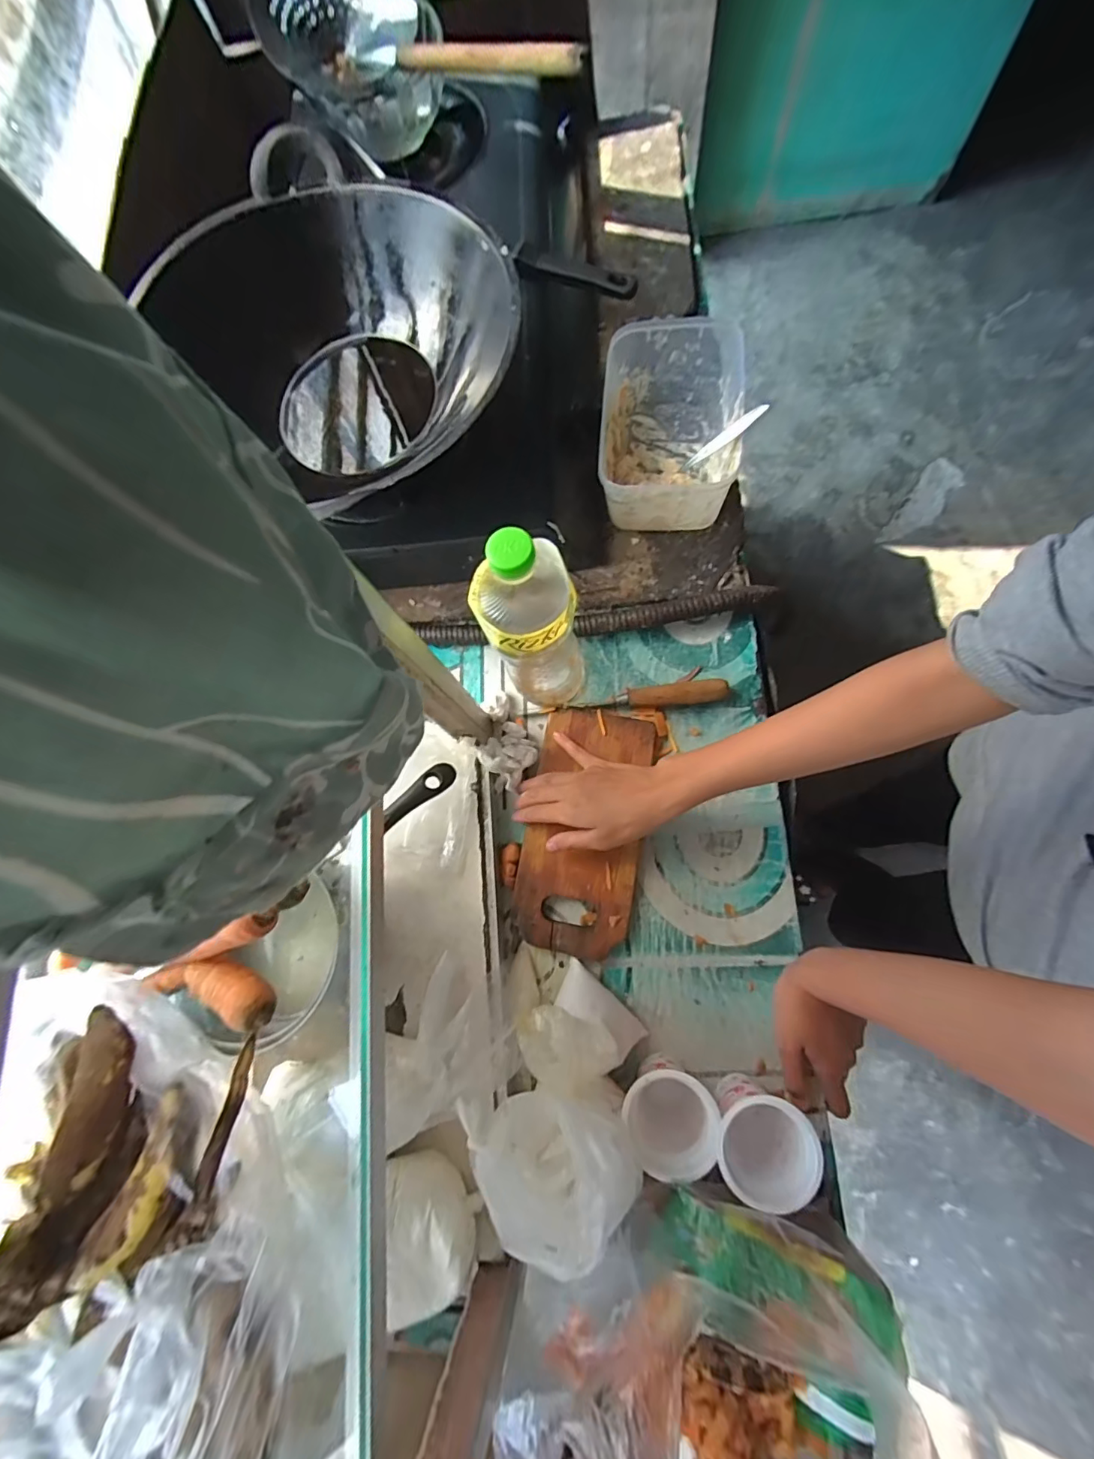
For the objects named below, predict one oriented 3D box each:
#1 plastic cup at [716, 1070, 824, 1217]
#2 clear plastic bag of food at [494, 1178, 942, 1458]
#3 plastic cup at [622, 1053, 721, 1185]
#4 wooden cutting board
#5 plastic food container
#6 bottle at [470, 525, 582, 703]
[{"bbox_3d":[0.161,0.313,0.402,0.069,0.086,0.066,-1,77,6],"label":"plastic cup"},{"bbox_3d":[0.093,0.391,0.284,0.230,0.150,0.157,1,77,6],"label":"clear plastic bag of food"},{"bbox_3d":[0.094,0.305,0.415,0.069,0.084,0.056,-9,76,4],"label":"plastic cup"},{"bbox_3d":[0.036,0.095,0.507,0.110,0.019,0.232,10,77,2],"label":"wooden cutting board"},{"bbox_3d":[0.128,-0.320,0.551,0.133,0.091,0.204,4,78,7],"label":"plastic food container"},{"bbox_3d":[-0.009,-0.084,0.436,0.075,0.223,0.085,-37,76,-3],"label":"bottle"}]

